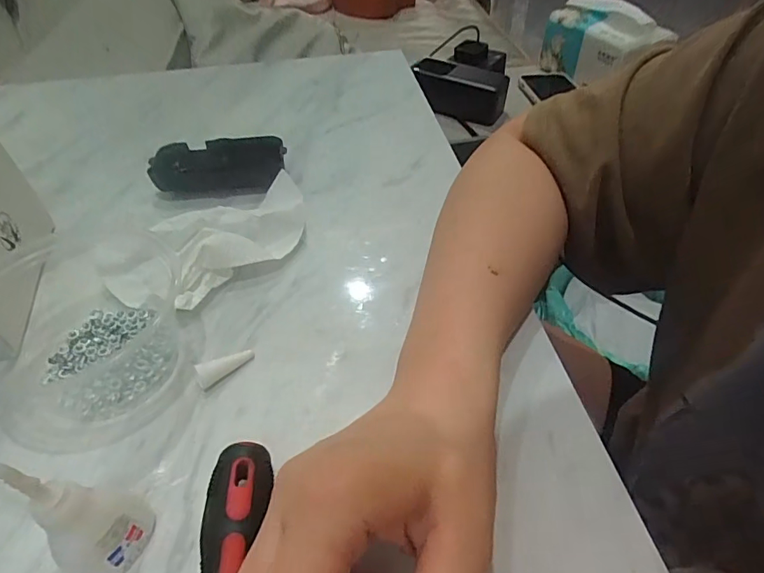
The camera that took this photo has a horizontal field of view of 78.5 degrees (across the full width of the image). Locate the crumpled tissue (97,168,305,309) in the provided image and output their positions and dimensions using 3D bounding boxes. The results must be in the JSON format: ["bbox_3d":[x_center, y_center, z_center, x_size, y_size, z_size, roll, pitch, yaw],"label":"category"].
[{"bbox_3d":[-0.122,-0.030,0.333,0.145,0.031,0.084,-21,49,-19],"label":"crumpled tissue"}]

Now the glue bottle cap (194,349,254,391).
[{"bbox_3d":[-0.092,0.047,0.276,0.034,0.011,0.011,-24,50,-21],"label":"glue bottle cap"}]

